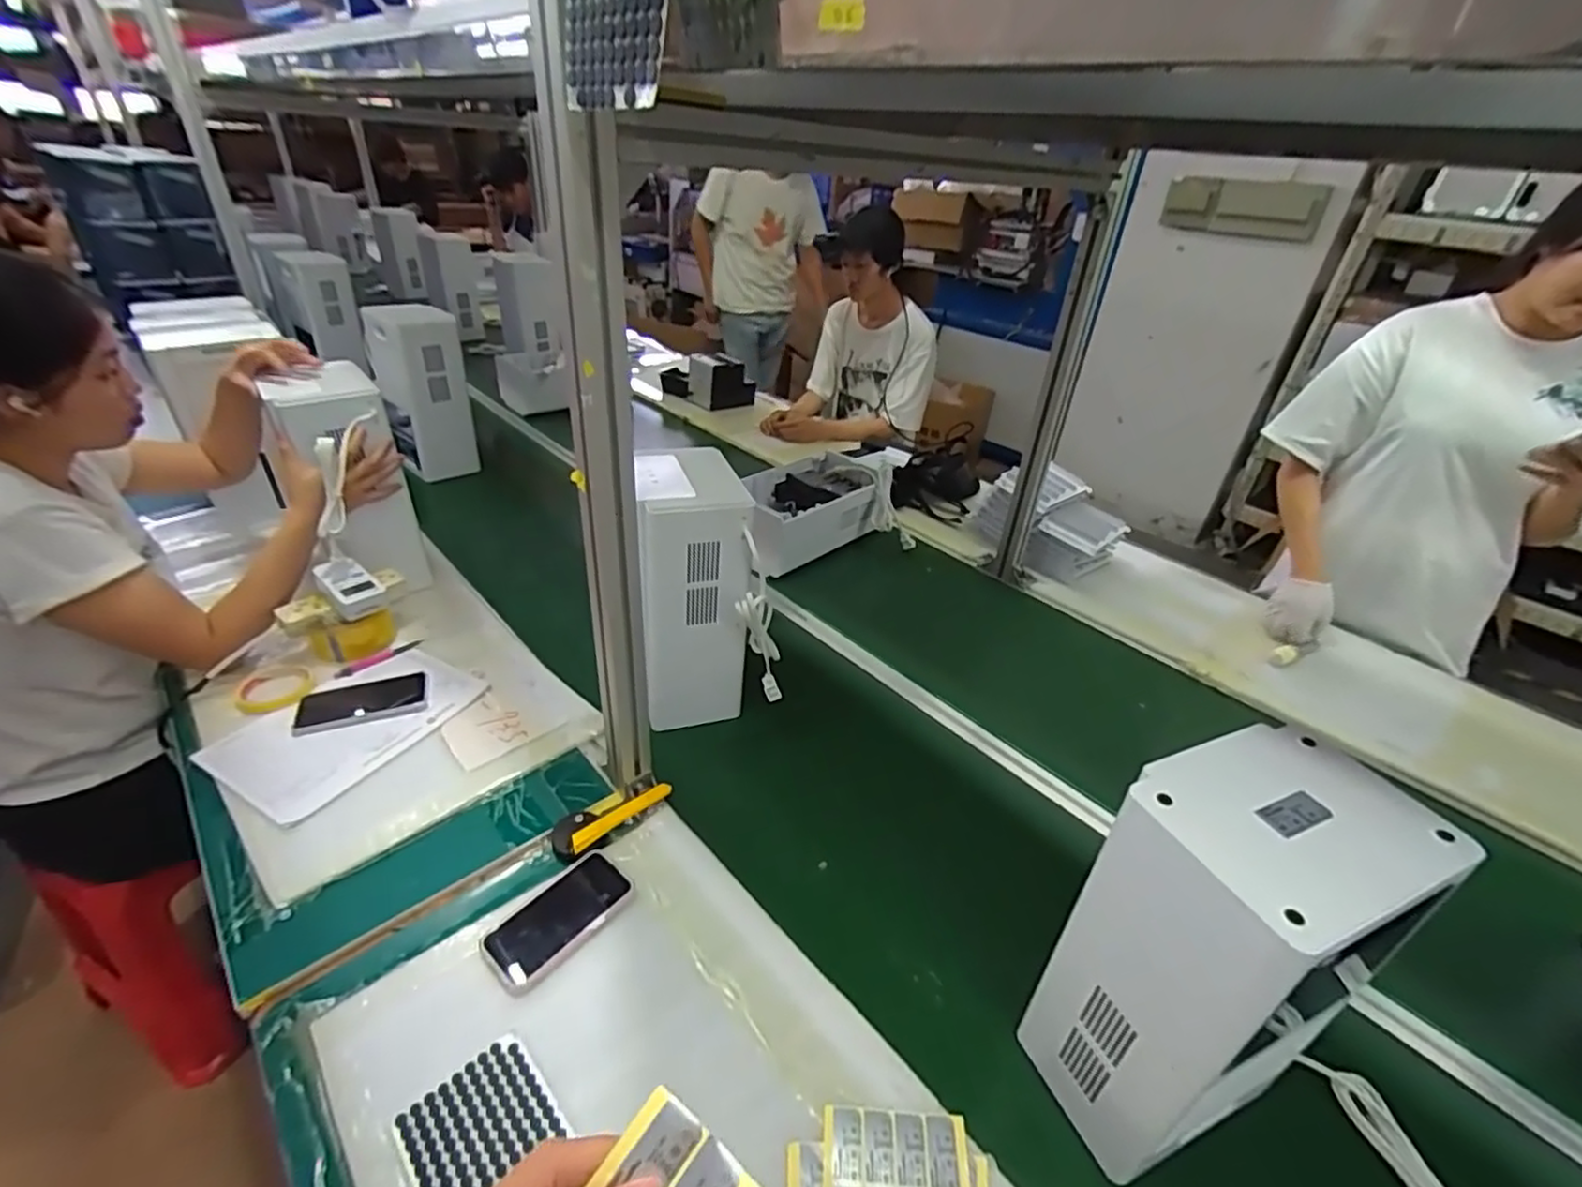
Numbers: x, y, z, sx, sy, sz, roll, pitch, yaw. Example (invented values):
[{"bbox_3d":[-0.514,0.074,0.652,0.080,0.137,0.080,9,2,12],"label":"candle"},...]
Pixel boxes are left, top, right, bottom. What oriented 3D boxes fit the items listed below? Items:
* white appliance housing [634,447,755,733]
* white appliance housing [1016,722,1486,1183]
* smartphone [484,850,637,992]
[{"bbox_3d":[-0.138,-0.006,0.968,0.134,0.352,0.172,-4,34,-11],"label":"white appliance housing"},{"bbox_3d":[0.334,0.297,0.559,0.198,0.346,0.146,-10,36,-20],"label":"white appliance housing"},{"bbox_3d":[-0.243,0.337,0.719,0.078,0.018,0.153,26,39,29],"label":"smartphone"}]

